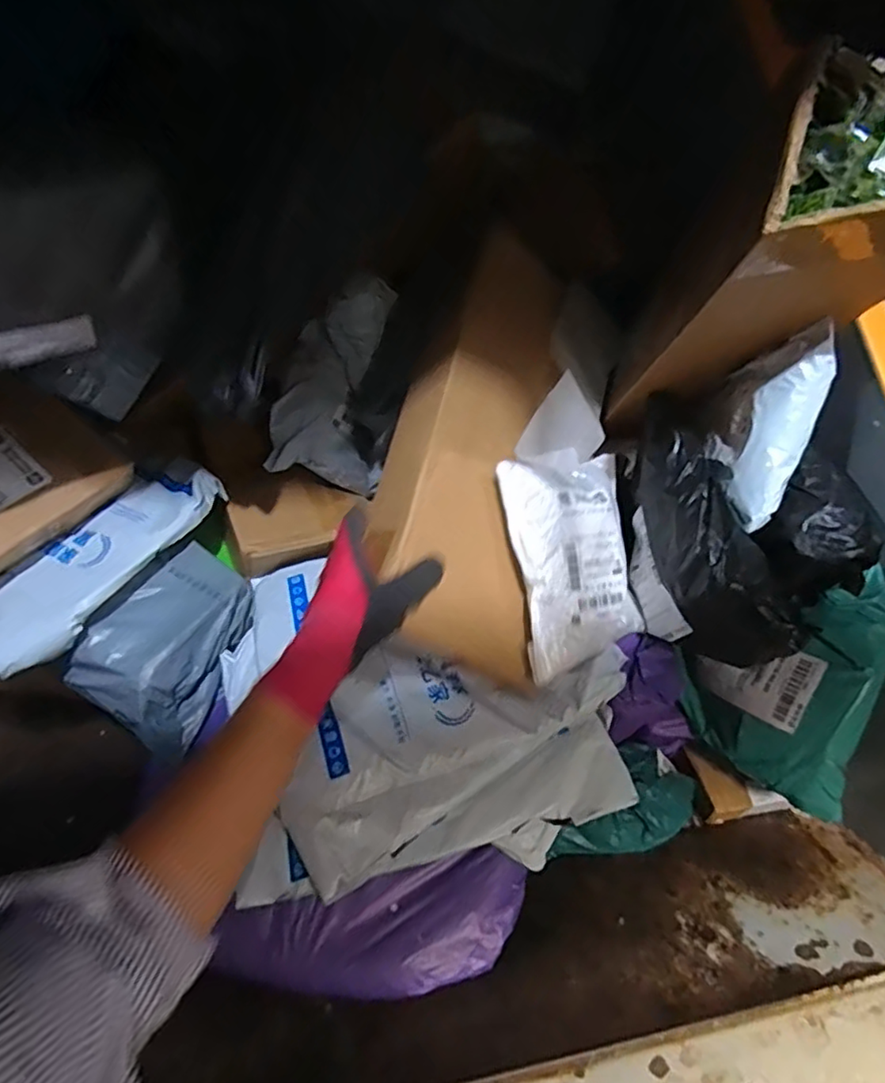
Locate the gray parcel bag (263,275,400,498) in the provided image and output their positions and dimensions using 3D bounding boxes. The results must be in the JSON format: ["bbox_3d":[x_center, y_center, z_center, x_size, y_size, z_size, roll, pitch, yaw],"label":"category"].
[{"bbox_3d":[-0.119,-0.186,0.693,0.132,0.238,0.075,18,6,19],"label":"gray parcel bag"}]

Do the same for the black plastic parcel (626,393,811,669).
[{"bbox_3d":[0.233,0.010,0.551,0.082,0.139,0.246,-2,44,-2],"label":"black plastic parcel"}]

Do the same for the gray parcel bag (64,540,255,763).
[{"bbox_3d":[-0.276,0.110,0.626,0.101,0.110,0.171,20,47,20],"label":"gray parcel bag"}]

